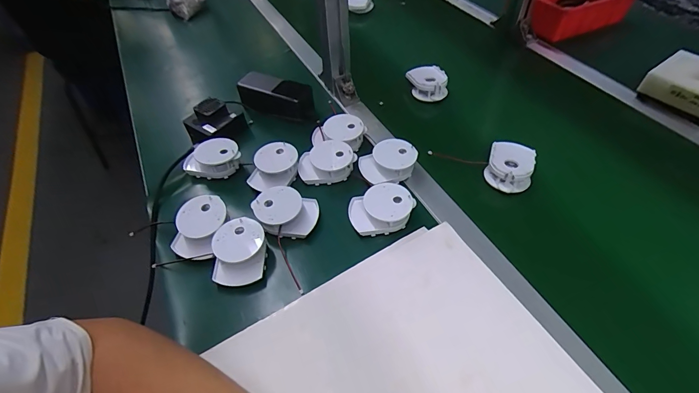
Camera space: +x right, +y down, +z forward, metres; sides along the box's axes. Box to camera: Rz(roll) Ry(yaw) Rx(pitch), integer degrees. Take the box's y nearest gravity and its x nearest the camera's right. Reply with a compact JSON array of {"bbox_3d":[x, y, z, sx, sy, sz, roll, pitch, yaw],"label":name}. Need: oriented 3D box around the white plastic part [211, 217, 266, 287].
[{"bbox_3d":[-0.136,0.071,0.455,0.065,0.040,0.080,-8,54,-3],"label":"white plastic part"}]

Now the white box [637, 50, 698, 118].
[{"bbox_3d":[0.589,-0.193,0.622,0.119,0.035,0.122,-33,55,-23],"label":"white box"}]

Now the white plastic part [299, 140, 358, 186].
[{"bbox_3d":[-0.036,-0.054,0.542,0.082,0.031,0.067,-26,57,-15],"label":"white plastic part"}]

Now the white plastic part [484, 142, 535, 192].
[{"bbox_3d":[0.233,-0.044,0.527,0.061,0.027,0.074,18,57,15],"label":"white plastic part"}]

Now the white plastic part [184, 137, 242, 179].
[{"bbox_3d":[-0.211,-0.055,0.558,0.082,0.039,0.064,-29,58,-17],"label":"white plastic part"}]

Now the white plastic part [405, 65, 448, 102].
[{"bbox_3d":[0.144,-0.209,0.670,0.064,0.033,0.068,-1,54,2],"label":"white plastic part"}]

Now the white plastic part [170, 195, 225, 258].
[{"bbox_3d":[-0.194,0.044,0.481,0.060,0.047,0.080,10,55,9],"label":"white plastic part"}]

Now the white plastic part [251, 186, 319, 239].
[{"bbox_3d":[-0.087,0.021,0.489,0.087,0.039,0.067,5,55,6],"label":"white plastic part"}]

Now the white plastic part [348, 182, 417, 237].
[{"bbox_3d":[0.041,0.015,0.483,0.082,0.030,0.063,-19,56,-11],"label":"white plastic part"}]

